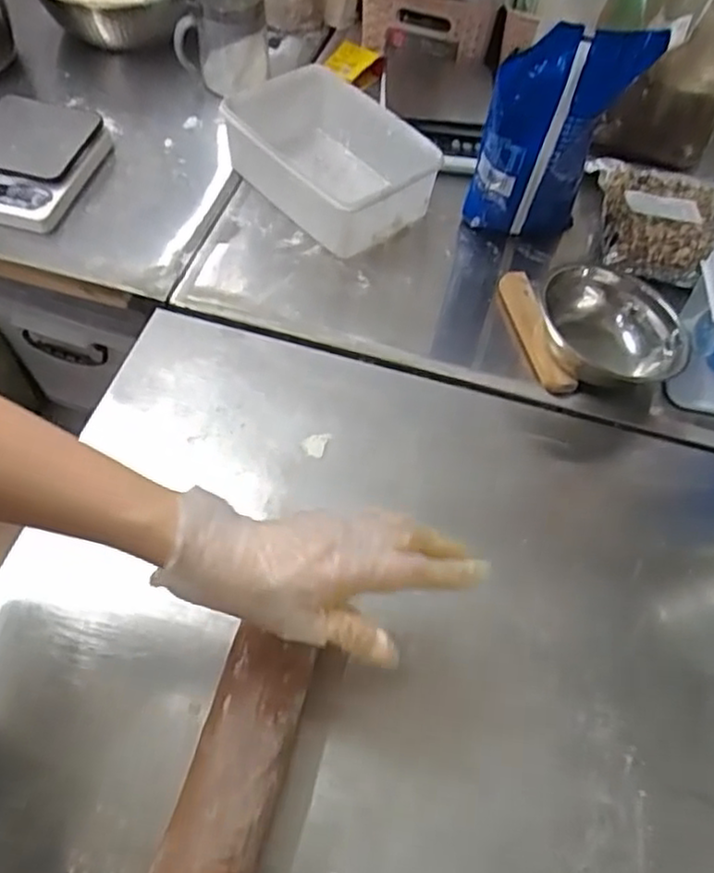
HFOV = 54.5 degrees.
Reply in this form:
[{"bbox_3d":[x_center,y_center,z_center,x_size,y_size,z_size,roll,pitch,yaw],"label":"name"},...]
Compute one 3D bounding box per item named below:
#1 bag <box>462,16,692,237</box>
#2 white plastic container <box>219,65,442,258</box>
[{"bbox_3d":[0.191,-0.286,0.681,0.138,0.226,0.061,-9,59,-11],"label":"bag"},{"bbox_3d":[-0.039,-0.308,0.772,0.144,0.090,0.234,-38,68,-25],"label":"white plastic container"}]

